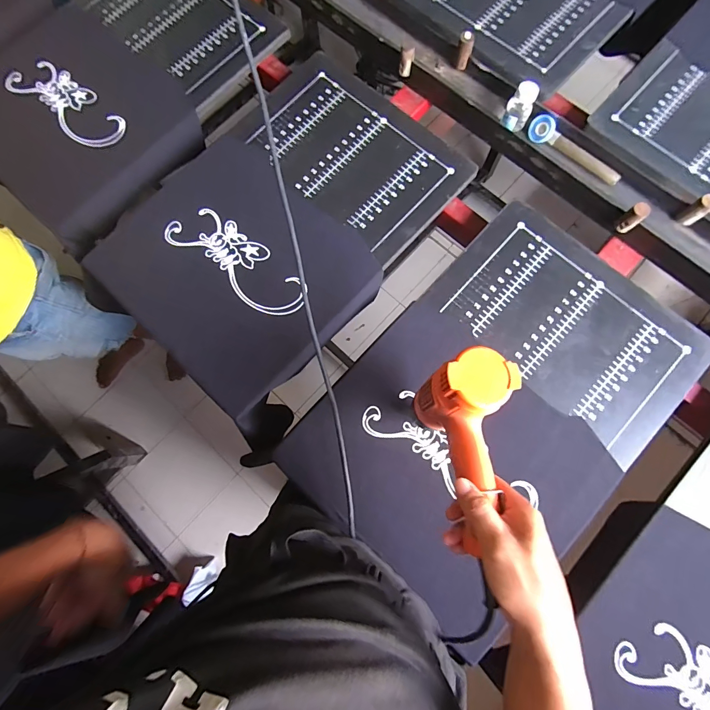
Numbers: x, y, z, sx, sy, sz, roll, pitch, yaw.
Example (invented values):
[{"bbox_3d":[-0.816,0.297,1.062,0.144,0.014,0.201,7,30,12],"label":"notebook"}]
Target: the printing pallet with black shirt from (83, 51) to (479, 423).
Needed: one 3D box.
[{"bbox_3d":[-0.124,-0.232,0.639,0.417,0.043,0.598,44,82,10],"label":"printing pallet with black shirt"}]

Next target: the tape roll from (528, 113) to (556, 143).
[{"bbox_3d":[0.323,-0.392,0.629,0.041,0.044,0.013,35,36,3],"label":"tape roll"}]

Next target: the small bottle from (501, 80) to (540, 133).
[{"bbox_3d":[0.278,-0.417,0.618,0.040,0.072,0.033,28,79,7],"label":"small bottle"}]

